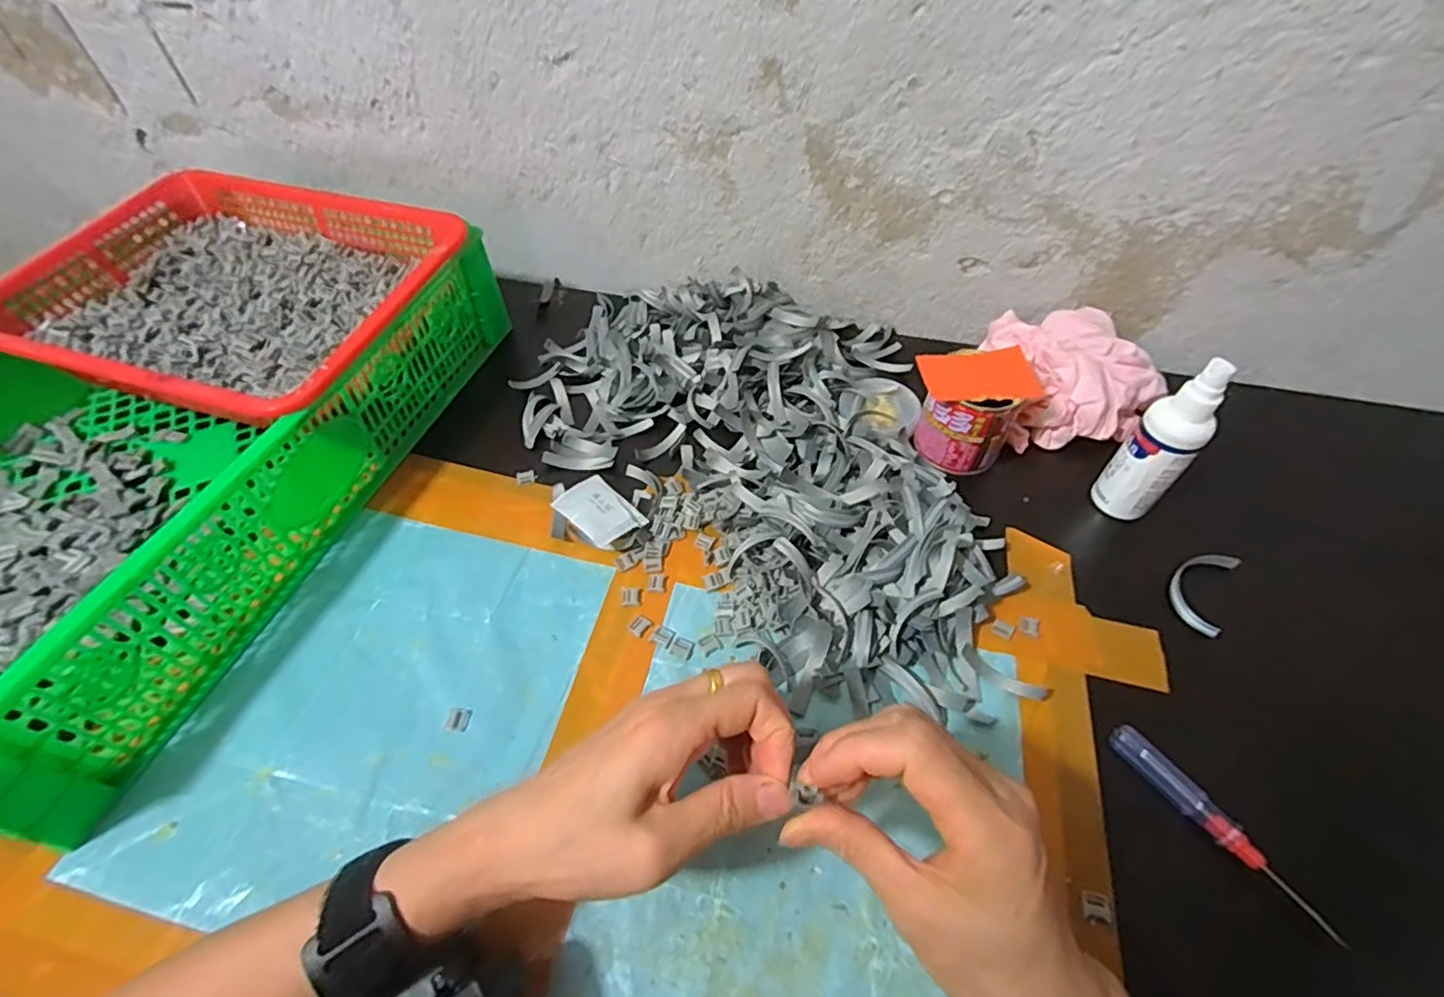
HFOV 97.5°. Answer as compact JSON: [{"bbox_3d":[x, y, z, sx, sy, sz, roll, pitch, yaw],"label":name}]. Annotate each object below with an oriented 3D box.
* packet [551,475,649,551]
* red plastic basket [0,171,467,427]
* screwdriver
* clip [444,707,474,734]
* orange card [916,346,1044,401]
[{"bbox_3d":[-0.088,0.010,0.454,0.040,0.019,0.063,-35,59,-25],"label":"packet"},{"bbox_3d":[-0.369,-0.153,0.496,0.294,0.067,0.234,14,53,11],"label":"red plastic basket"},{"bbox_3d":[0.261,0.171,0.334,0.015,0.013,0.118,-30,57,-22],"label":"screwdriver"},{"bbox_3d":[-0.154,0.129,0.370,0.013,0.004,0.014,7,52,6],"label":"clip"},{"bbox_3d":[0.190,-0.089,0.459,0.085,0.005,0.051,-7,53,-6],"label":"orange card"}]

